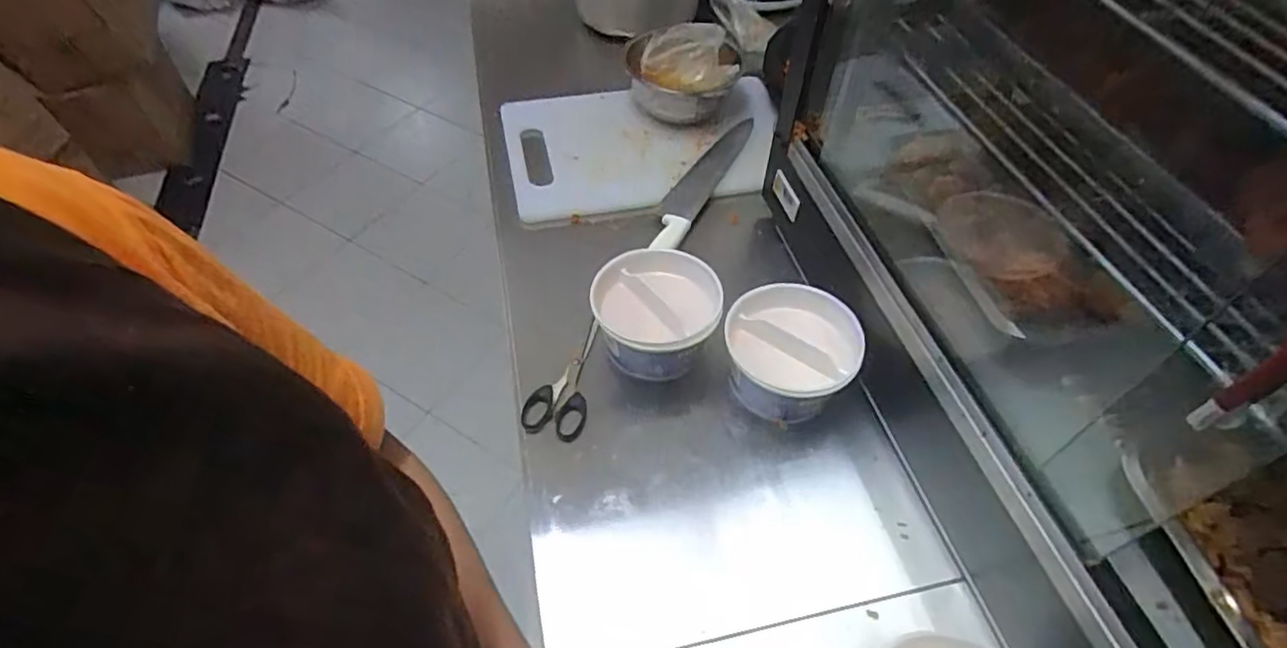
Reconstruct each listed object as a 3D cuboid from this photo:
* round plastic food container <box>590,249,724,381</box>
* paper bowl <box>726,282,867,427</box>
[{"bbox_3d":[0.013,-0.003,0.653,0.120,0.084,0.124,0,52,0],"label":"round plastic food container"},{"bbox_3d":[0.142,0.030,0.631,0.123,0.084,0.109,31,58,22],"label":"paper bowl"}]

